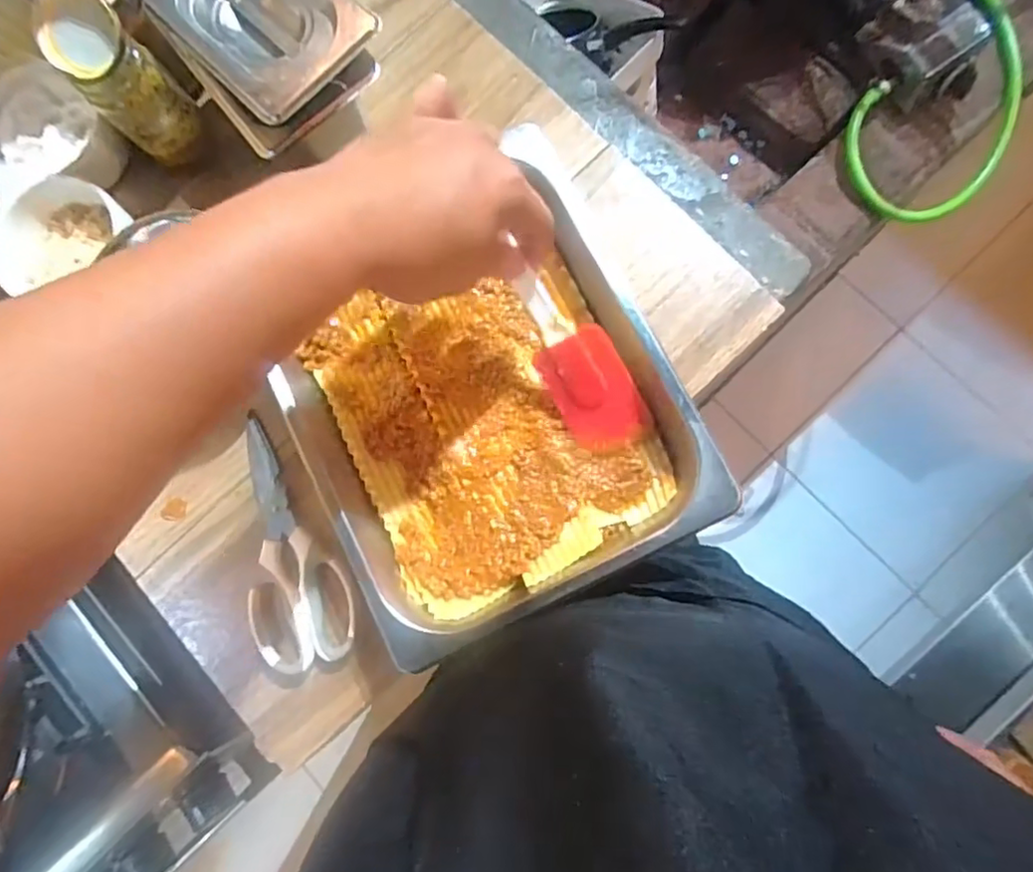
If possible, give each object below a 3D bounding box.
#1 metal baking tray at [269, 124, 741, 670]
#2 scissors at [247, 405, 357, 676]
[{"bbox_3d":[-0.024,-0.033,0.468,0.272,0.052,0.313,-26,82,0],"label":"metal baking tray"},{"bbox_3d":[-0.173,0.081,0.498,0.082,0.015,0.198,-7,83,3],"label":"scissors"}]

